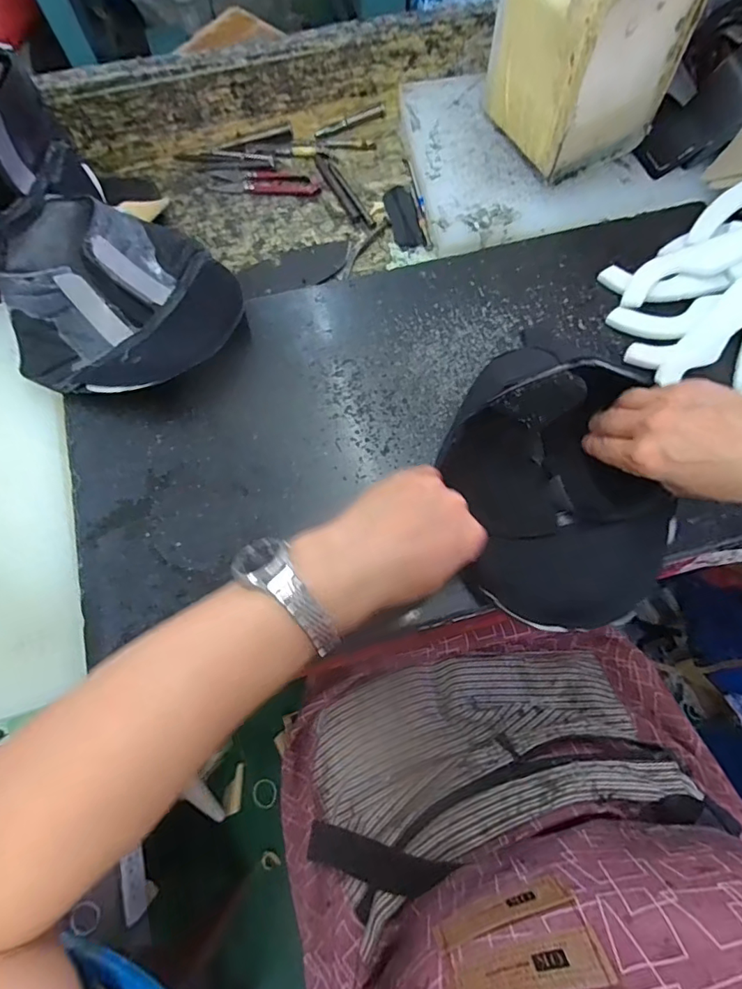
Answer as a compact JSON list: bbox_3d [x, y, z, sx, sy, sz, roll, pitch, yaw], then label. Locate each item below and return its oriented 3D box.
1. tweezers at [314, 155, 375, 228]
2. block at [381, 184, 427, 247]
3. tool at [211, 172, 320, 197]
[{"bbox_3d":[-0.027,-0.300,0.496,0.020,0.004,0.103,-28,75,-7],"label":"tweezers"},{"bbox_3d":[0.032,-0.277,0.499,0.030,0.004,0.076,-12,73,-3],"label":"block"},{"bbox_3d":[-0.108,-0.317,0.512,0.111,0.006,0.028,3,73,2],"label":"tool"}]

